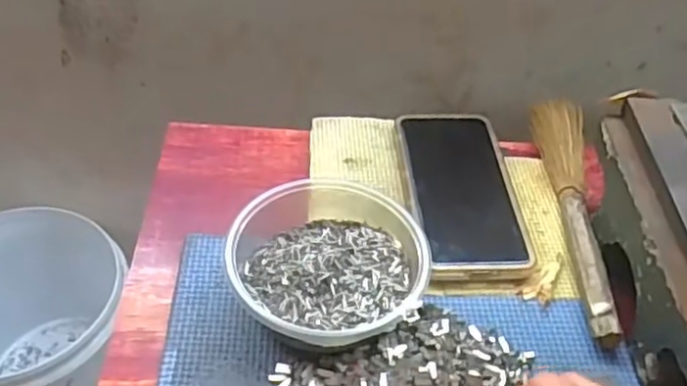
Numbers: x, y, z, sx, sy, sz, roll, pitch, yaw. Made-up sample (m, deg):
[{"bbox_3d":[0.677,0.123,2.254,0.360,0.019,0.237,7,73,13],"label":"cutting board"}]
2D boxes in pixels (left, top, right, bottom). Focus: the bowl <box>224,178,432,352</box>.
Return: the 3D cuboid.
[{"bbox_3d":[-0.010,0.042,0.396,0.111,0.047,0.101,3,46,-3],"label":"bowl"}]

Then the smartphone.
[{"bbox_3d":[0.084,-0.004,0.473,0.073,0.015,0.149,0,46,-6],"label":"smartphone"}]

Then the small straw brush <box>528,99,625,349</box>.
[{"bbox_3d":[0.161,0.006,0.470,0.041,0.020,0.224,8,45,2],"label":"small straw brush"}]

